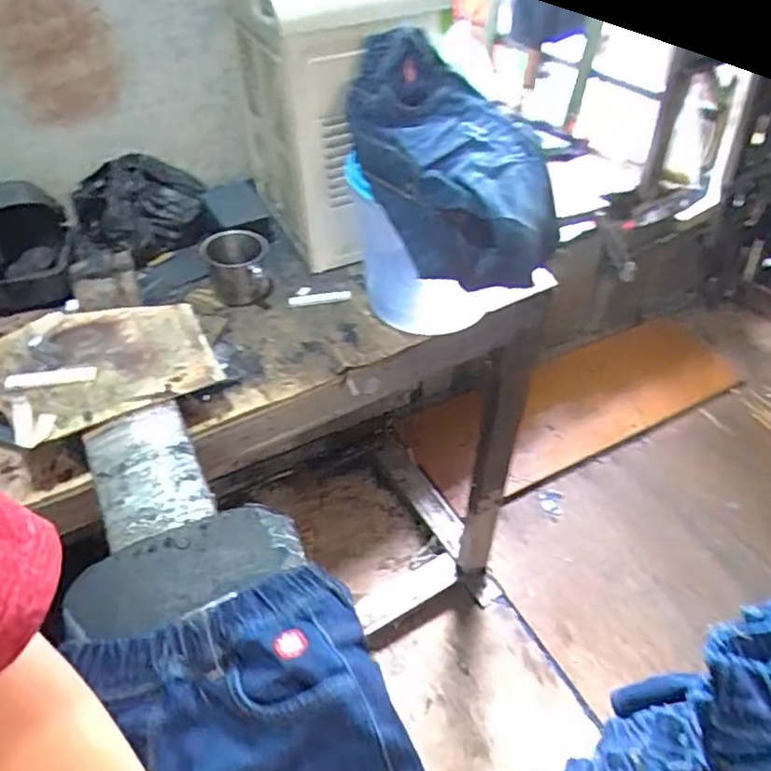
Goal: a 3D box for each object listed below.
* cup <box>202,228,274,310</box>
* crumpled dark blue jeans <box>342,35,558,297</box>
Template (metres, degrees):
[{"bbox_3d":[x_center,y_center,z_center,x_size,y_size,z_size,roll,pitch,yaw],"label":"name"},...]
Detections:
[{"bbox_3d":[-0.195,-0.152,0.829,0.082,0.088,0.082,-1,45,1],"label":"cup"},{"bbox_3d":[0.074,-0.247,0.669,0.195,0.156,0.256,-15,46,-13],"label":"crumpled dark blue jeans"}]

